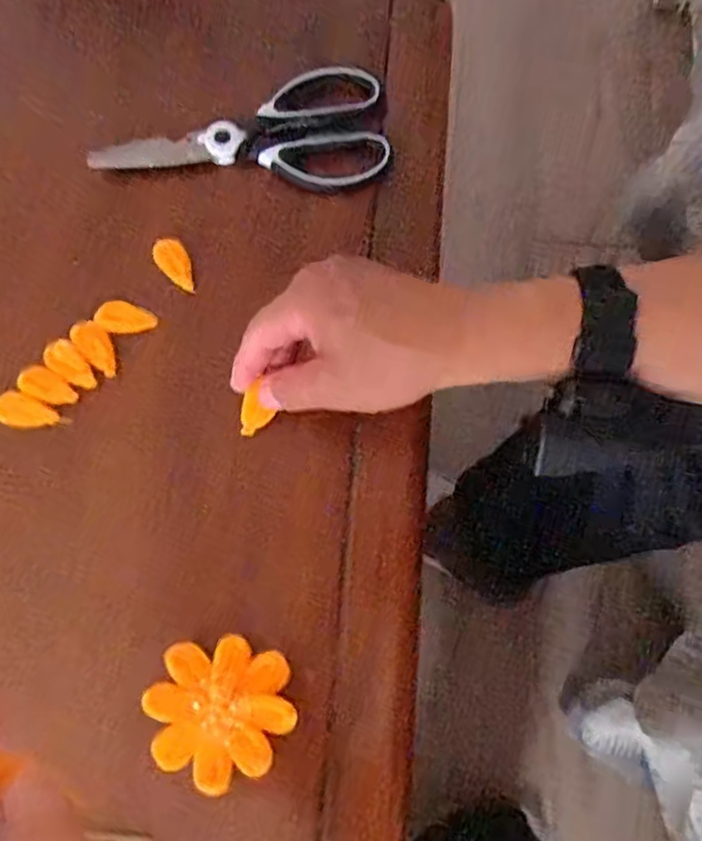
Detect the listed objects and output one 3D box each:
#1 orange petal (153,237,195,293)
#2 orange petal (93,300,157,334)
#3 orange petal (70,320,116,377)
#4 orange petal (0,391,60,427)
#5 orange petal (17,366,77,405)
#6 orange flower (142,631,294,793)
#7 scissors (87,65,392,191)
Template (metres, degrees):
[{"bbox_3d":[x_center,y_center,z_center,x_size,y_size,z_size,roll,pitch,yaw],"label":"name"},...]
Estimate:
[{"bbox_3d":[-0.113,-0.103,0.425,0.020,0.005,0.043,-41,77,-8],"label":"orange petal"},{"bbox_3d":[-0.144,-0.065,0.418,0.038,0.006,0.021,15,76,6],"label":"orange petal"},{"bbox_3d":[-0.161,-0.047,0.415,0.019,0.006,0.041,-41,77,-8],"label":"orange petal"},{"bbox_3d":[-0.202,-0.006,0.405,0.042,0.005,0.019,12,76,6],"label":"orange petal"},{"bbox_3d":[-0.190,-0.021,0.409,0.040,0.004,0.018,25,77,9],"label":"orange petal"},{"bbox_3d":[-0.072,0.157,0.354,0.074,0.010,0.073,23,77,8],"label":"orange flower"},{"bbox_3d":[-0.072,-0.200,0.441,0.193,0.017,0.083,4,75,4],"label":"scissors"}]

